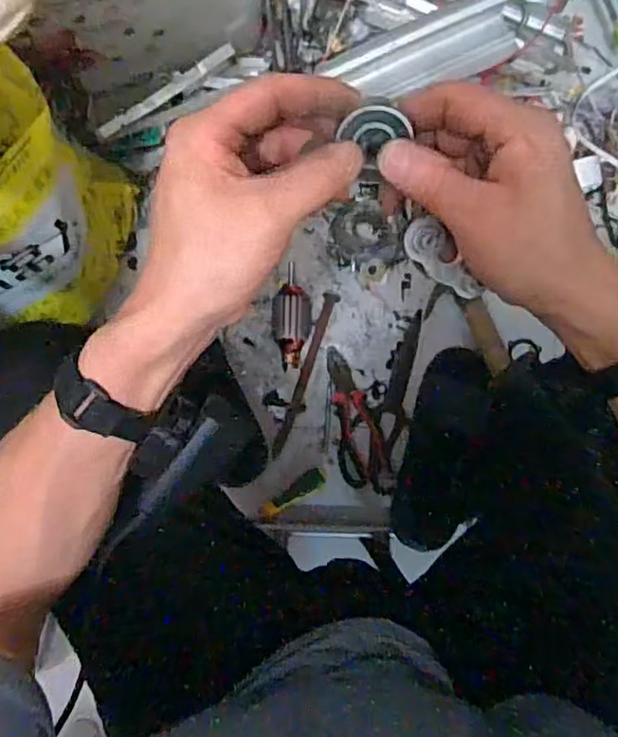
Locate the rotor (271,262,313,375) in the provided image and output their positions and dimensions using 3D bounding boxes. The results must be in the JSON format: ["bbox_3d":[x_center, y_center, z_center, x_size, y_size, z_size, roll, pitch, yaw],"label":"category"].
[{"bbox_3d":[-0.024,-0.075,0.843,0.054,0.047,0.153,2,92,-1],"label":"rotor"}]

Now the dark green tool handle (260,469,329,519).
[{"bbox_3d":[-0.021,0.179,0.860,0.103,0.020,0.026,-35,92,0],"label":"dark green tool handle"}]

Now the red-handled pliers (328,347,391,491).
[{"bbox_3d":[0.064,0.077,0.868,0.066,0.015,0.212,-14,92,0],"label":"red-handled pliers"}]

